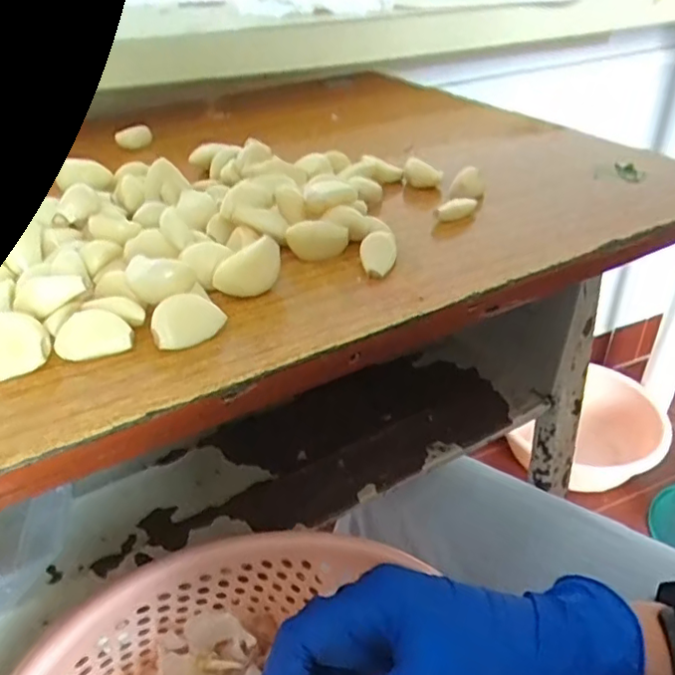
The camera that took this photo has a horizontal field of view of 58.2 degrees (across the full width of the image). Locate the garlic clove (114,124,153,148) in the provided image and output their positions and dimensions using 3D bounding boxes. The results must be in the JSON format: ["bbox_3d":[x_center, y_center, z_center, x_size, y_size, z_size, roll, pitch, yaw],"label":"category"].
[{"bbox_3d":[-0.139,-0.137,0.412,0.024,0.013,0.007,-11,36,-11],"label":"garlic clove"}]

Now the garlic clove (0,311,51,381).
[{"bbox_3d":[-0.115,0.003,0.209,0.026,0.015,0.019,-25,40,-28],"label":"garlic clove"}]

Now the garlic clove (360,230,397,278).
[{"bbox_3d":[0.018,-0.037,0.261,0.016,0.008,0.025,0,35,5],"label":"garlic clove"}]

